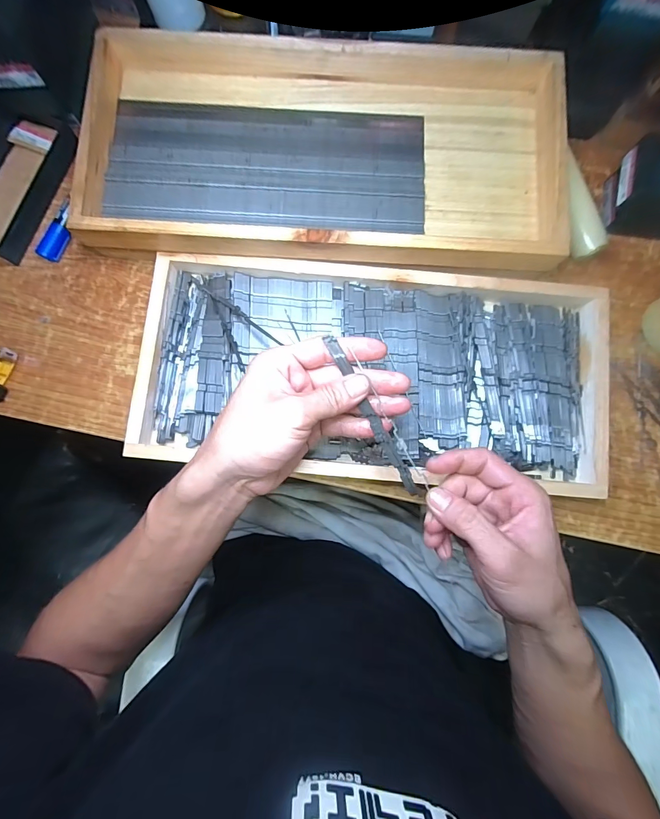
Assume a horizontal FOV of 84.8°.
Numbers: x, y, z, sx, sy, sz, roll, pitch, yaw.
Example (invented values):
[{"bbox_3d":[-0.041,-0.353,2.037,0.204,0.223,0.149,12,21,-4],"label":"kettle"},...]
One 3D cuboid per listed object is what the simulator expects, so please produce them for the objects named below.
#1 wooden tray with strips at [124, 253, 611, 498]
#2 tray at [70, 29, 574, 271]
[{"bbox_3d":[0.041,-0.035,0.341,0.425,0.036,0.202,6,83,0],"label":"wooden tray with strips"},{"bbox_3d":[-0.002,-0.235,0.333,0.418,0.049,0.205,5,83,0],"label":"tray"}]

